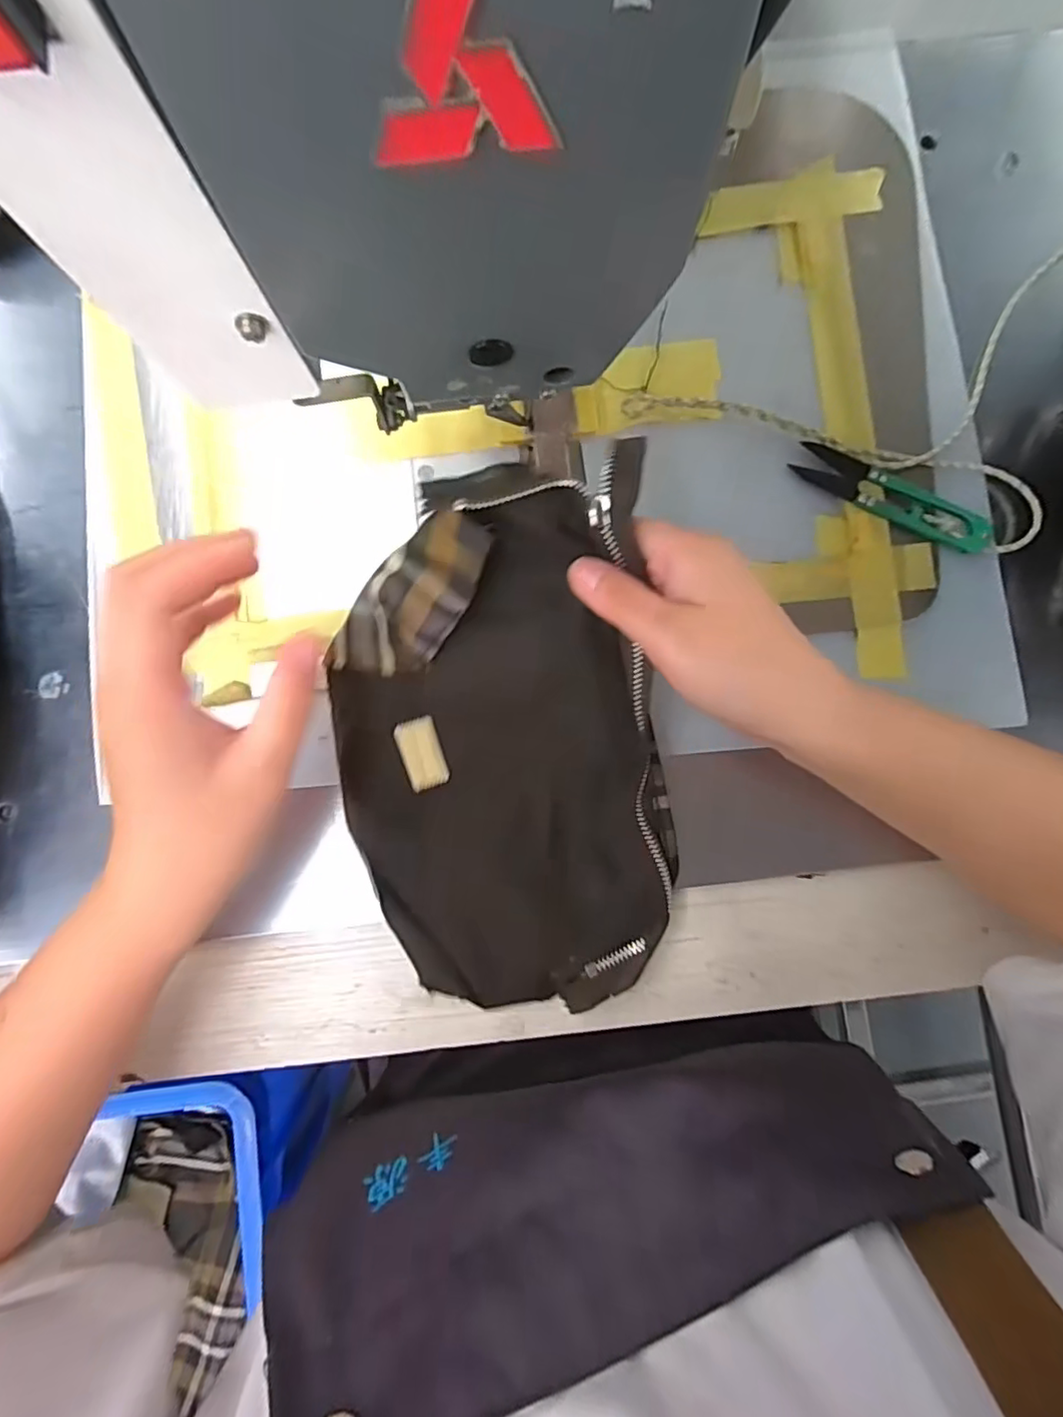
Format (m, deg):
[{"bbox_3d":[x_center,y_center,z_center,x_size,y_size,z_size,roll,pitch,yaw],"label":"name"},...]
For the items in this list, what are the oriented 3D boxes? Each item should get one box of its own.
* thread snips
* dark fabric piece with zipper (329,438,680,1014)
[{"bbox_3d":[0.191,-0.113,0.310,0.103,0.015,0.024,27,87,1],"label":"thread snips"},{"bbox_3d":[-0.017,0.026,0.282,0.156,0.028,0.238,-7,99,7],"label":"dark fabric piece with zipper"}]

